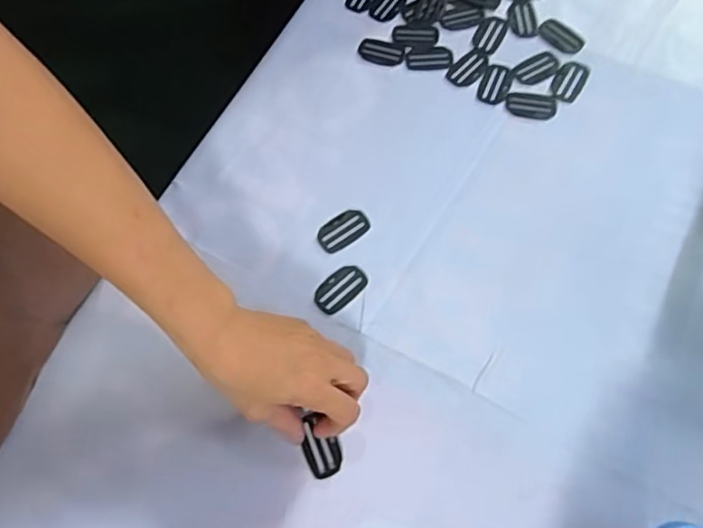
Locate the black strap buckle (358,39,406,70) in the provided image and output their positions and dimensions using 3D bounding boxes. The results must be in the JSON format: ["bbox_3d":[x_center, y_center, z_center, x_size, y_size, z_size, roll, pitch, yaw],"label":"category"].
[{"bbox_3d":[0.031,-0.211,0.571,0.046,0.006,0.026,14,68,9],"label":"black strap buckle"}]

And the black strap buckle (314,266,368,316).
[{"bbox_3d":[-0.009,0.021,0.475,0.047,0.004,0.028,-40,70,-14],"label":"black strap buckle"}]

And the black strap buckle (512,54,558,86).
[{"bbox_3d":[0.181,-0.188,0.554,0.051,0.005,0.026,-28,68,-9],"label":"black strap buckle"}]

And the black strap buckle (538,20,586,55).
[{"bbox_3d":[0.208,-0.226,0.569,0.029,0.004,0.048,-37,70,-13],"label":"black strap buckle"}]

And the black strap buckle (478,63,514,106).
[{"bbox_3d":[0.139,-0.174,0.549,0.028,0.004,0.045,23,69,12],"label":"black strap buckle"}]

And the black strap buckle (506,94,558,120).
[{"bbox_3d":[0.170,-0.150,0.540,0.047,0.004,0.025,8,67,6],"label":"black strap buckle"}]

